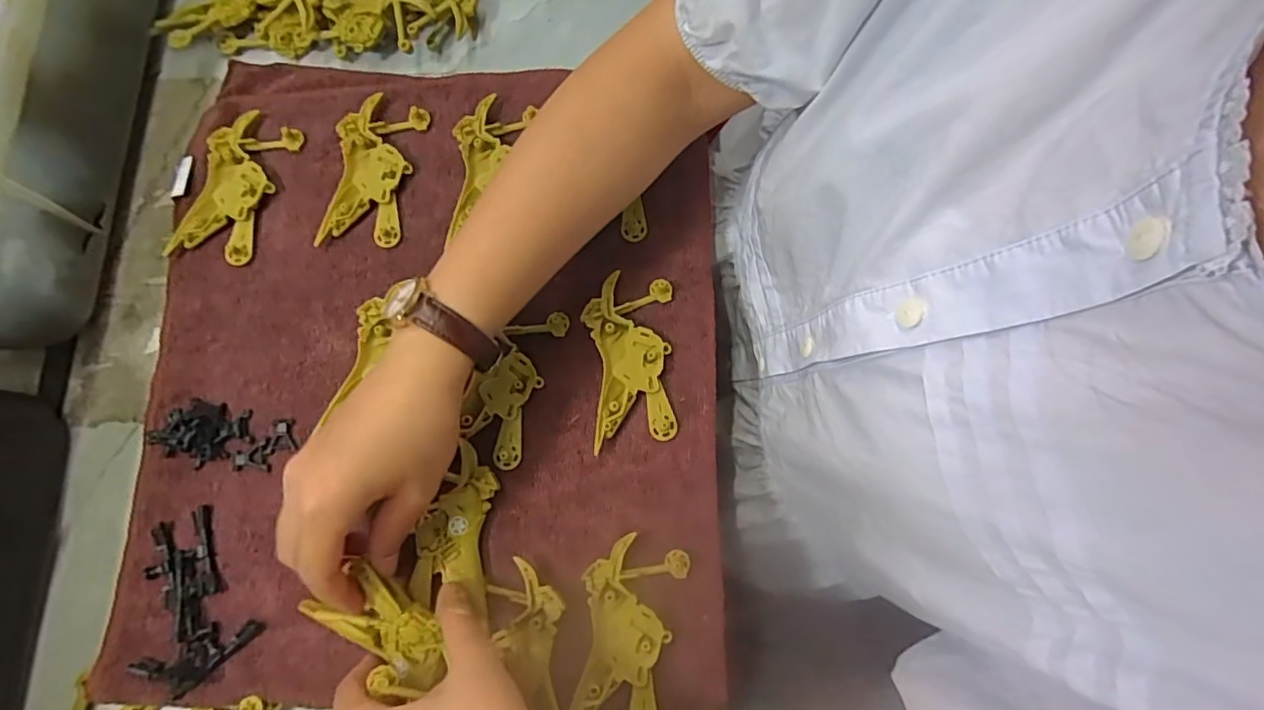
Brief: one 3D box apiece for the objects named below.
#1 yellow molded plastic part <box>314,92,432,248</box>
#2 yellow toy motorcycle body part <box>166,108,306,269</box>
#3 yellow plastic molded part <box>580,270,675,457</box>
[{"bbox_3d":[-0.171,-0.120,0.384,0.052,0.012,0.100,10,77,2],"label":"yellow molded plastic part"},{"bbox_3d":[-0.259,-0.110,0.384,0.050,0.012,0.099,16,78,4],"label":"yellow toy motorcycle body part"},{"bbox_3d":[-0.001,0.002,0.349,0.051,0.009,0.097,-1,77,0],"label":"yellow plastic molded part"}]

